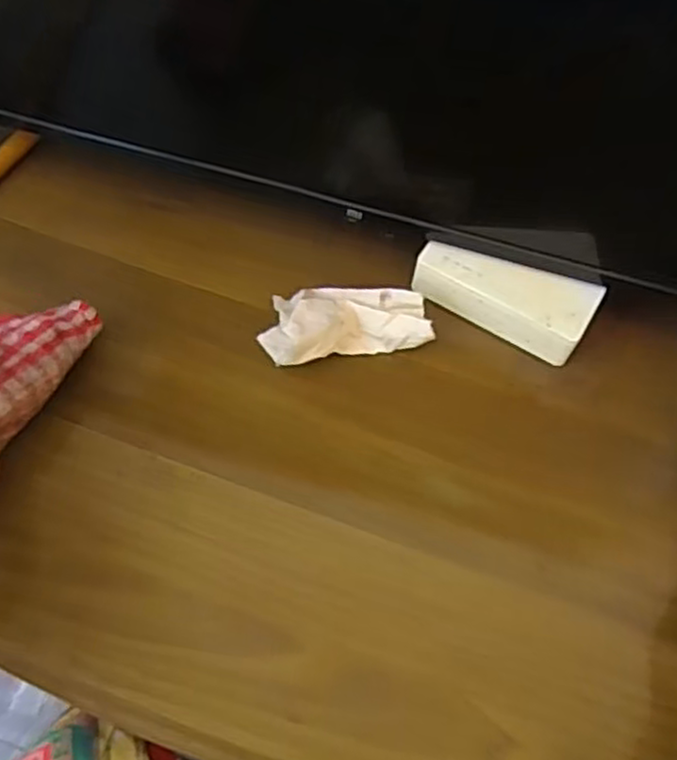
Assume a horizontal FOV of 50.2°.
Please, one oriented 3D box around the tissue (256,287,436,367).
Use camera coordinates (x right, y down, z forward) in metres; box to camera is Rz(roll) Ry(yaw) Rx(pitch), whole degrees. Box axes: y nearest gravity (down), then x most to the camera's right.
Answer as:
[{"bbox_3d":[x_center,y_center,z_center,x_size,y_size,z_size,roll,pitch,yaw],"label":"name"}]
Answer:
[{"bbox_3d":[0.003,-0.048,0.525,0.115,0.042,0.068,-11,62,-9],"label":"tissue"}]

